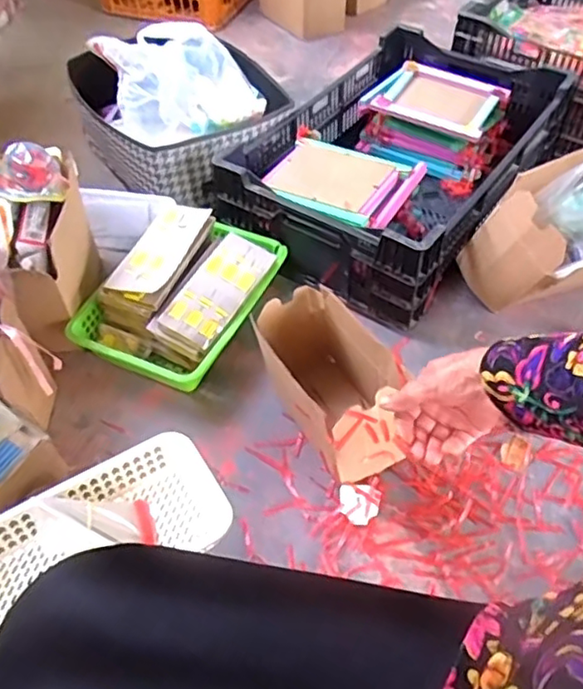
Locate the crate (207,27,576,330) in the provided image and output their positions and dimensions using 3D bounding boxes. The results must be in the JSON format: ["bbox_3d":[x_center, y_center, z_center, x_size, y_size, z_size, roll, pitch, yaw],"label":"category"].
[{"bbox_3d":[0.201,-0.347,1.164,0.410,0.187,0.606,30,56,24],"label":"crate"}]

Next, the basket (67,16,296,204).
[{"bbox_3d":[-0.214,-0.440,1.220,0.346,0.239,0.402,-21,53,-16],"label":"basket"}]

